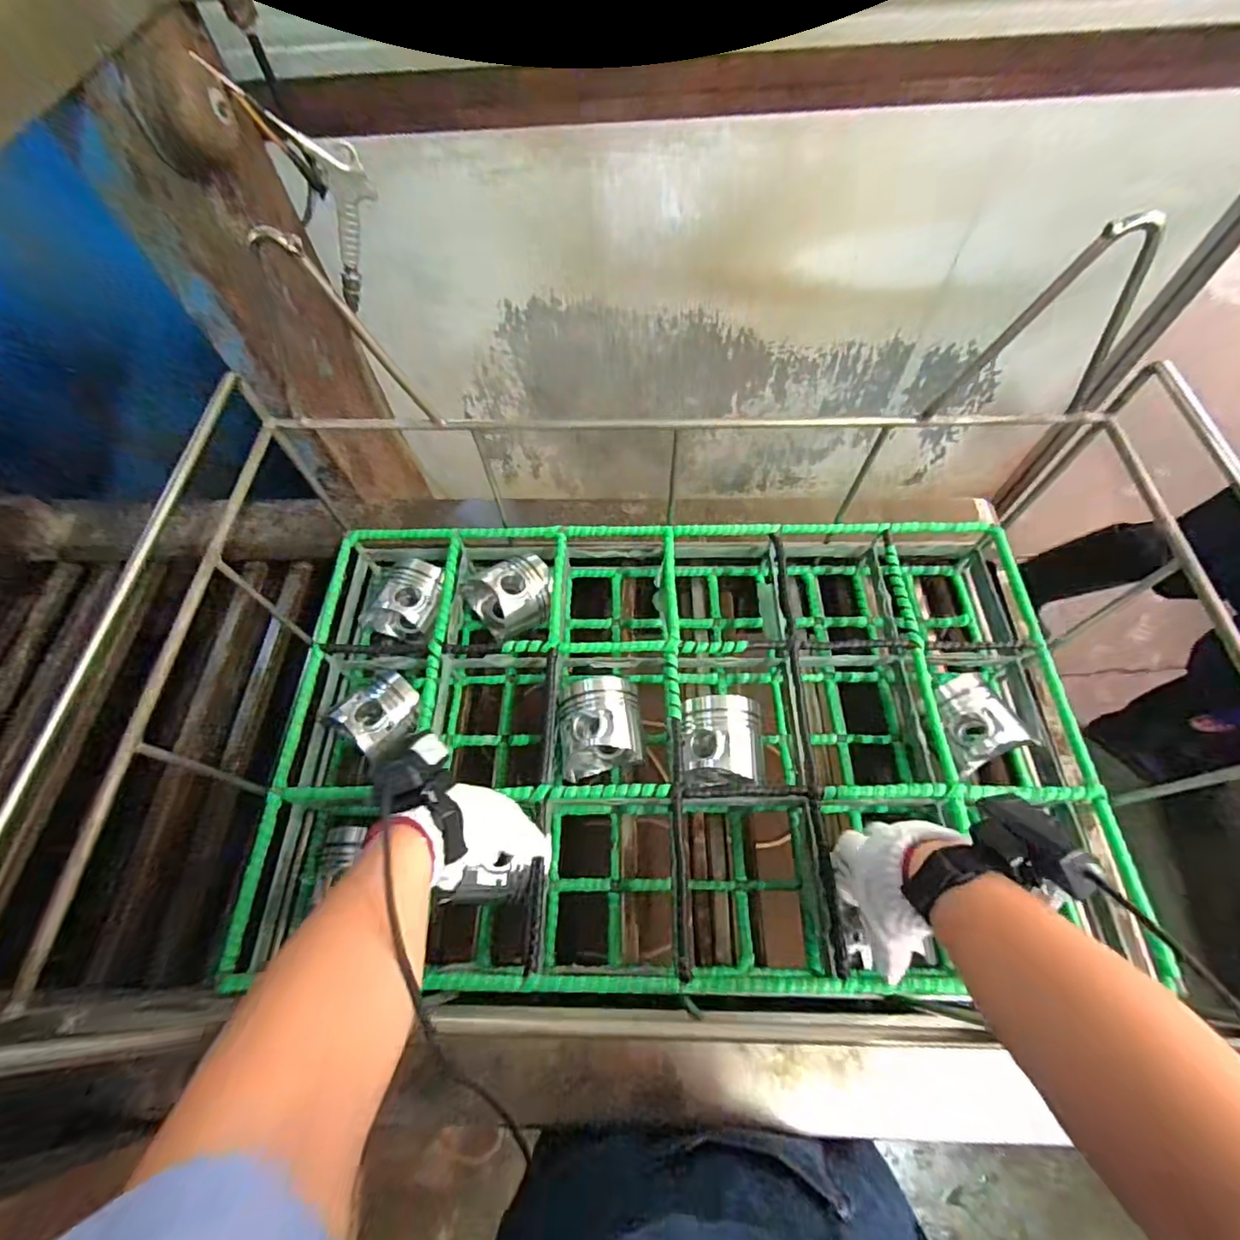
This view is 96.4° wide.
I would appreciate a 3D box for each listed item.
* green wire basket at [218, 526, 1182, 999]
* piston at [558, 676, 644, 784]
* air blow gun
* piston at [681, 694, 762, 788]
[{"bbox_3d":[0.063,0.117,0.613,0.808,0.120,0.481,-1,62,2],"label":"green wire basket"},{"bbox_3d":[-0.021,0.116,0.604,0.085,0.073,0.102,-7,62,-1],"label":"piston"},{"bbox_3d":[-0.335,-0.486,0.632,0.104,0.230,0.028,-23,64,-9],"label":"air blow gun"},{"bbox_3d":[0.107,0.134,0.600,0.082,0.084,0.089,5,63,5],"label":"piston"}]

